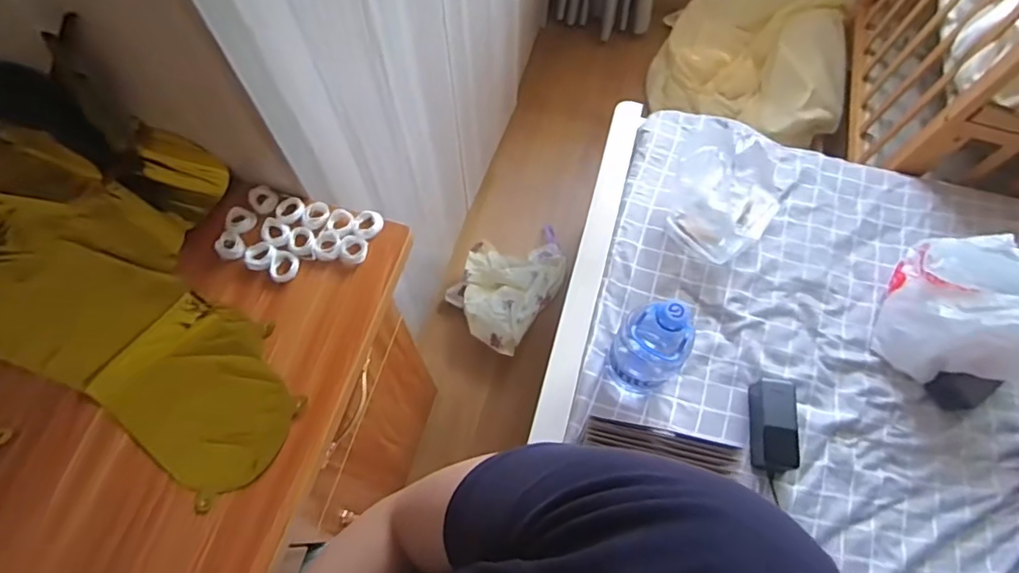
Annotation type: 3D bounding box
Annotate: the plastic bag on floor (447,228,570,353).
[{"bbox_3d":[0.007,-0.028,1.340,0.235,0.091,0.366,31,69,12],"label":"plastic bag on floor"}]

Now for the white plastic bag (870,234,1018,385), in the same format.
[{"bbox_3d":[0.691,0.048,0.799,0.156,0.195,0.249,-29,69,-13],"label":"white plastic bag"}]

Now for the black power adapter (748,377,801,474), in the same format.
[{"bbox_3d":[0.405,0.208,0.812,0.057,0.039,0.137,10,66,3],"label":"black power adapter"}]

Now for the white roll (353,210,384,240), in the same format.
[{"bbox_3d":[-0.151,-0.066,0.572,0.028,0.006,0.033,24,67,9],"label":"white roll"}]

